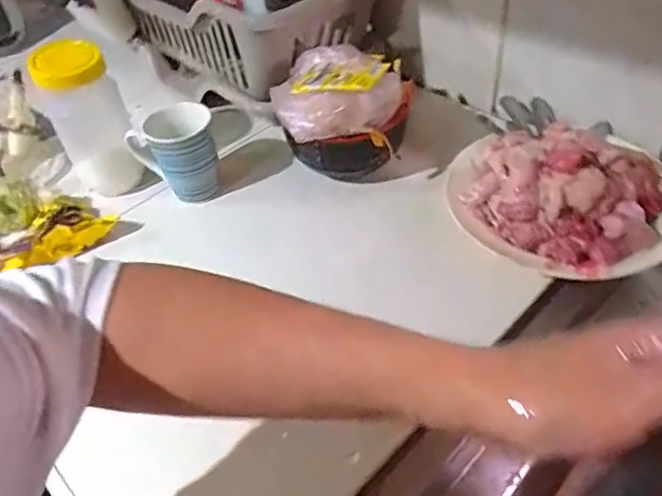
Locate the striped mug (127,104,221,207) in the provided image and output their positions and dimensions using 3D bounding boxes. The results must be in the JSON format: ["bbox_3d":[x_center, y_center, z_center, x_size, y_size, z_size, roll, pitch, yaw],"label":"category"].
[{"bbox_3d":[-0.170,-0.100,0.637,0.087,0.100,0.072,-20,47,-12],"label":"striped mug"}]

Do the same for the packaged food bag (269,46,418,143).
[{"bbox_3d":[0.014,-0.168,0.608,0.140,0.055,0.130,-2,45,5],"label":"packaged food bag"}]

